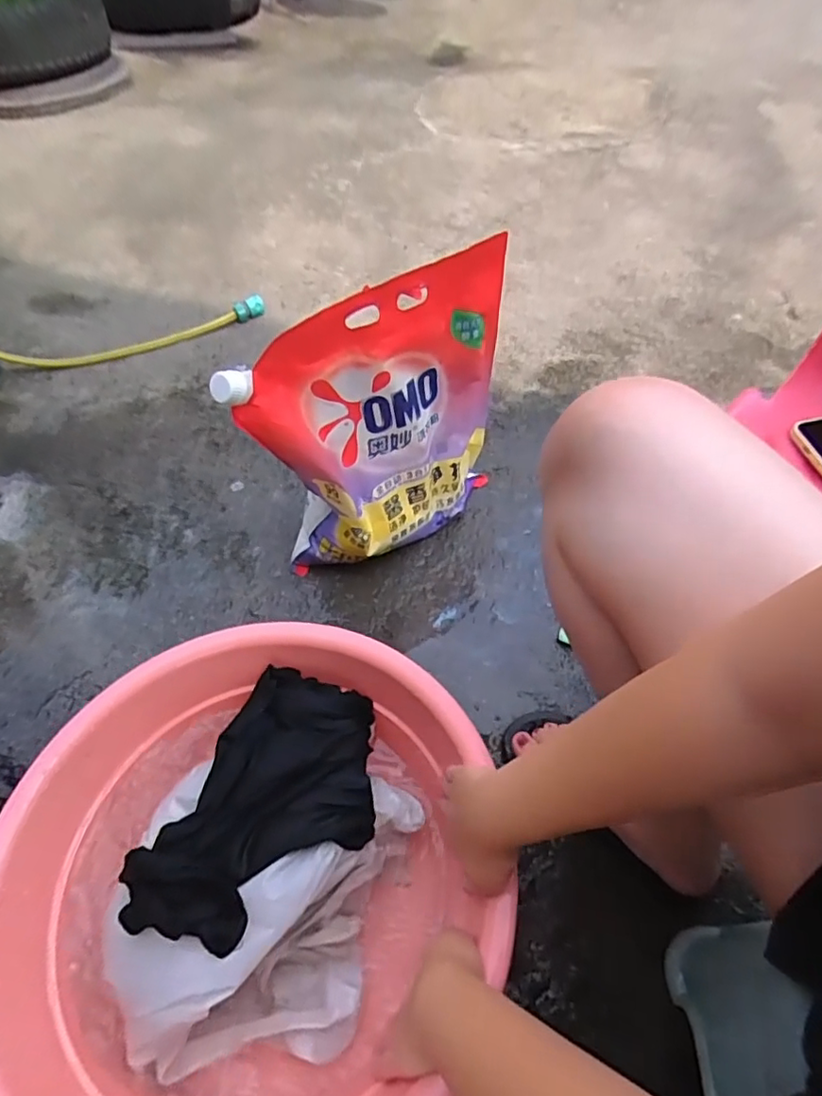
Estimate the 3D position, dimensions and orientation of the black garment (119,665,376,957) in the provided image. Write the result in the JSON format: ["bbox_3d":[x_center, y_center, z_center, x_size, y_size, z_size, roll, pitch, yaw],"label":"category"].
[{"bbox_3d":[-0.127,0.235,0.546,0.172,0.081,0.249,22,57,16],"label":"black garment"}]

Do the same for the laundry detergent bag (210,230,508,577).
[{"bbox_3d":[-0.024,-0.129,0.708,0.321,0.377,0.107,-29,58,-19],"label":"laundry detergent bag"}]

